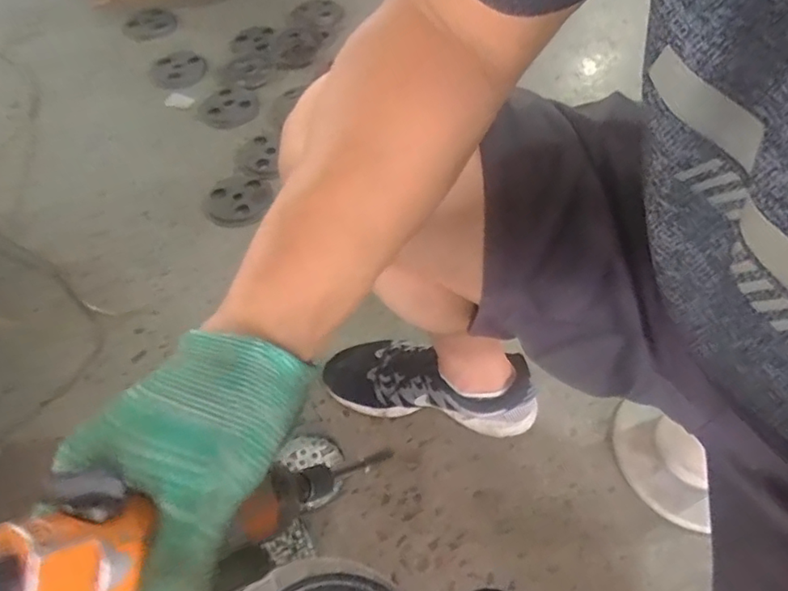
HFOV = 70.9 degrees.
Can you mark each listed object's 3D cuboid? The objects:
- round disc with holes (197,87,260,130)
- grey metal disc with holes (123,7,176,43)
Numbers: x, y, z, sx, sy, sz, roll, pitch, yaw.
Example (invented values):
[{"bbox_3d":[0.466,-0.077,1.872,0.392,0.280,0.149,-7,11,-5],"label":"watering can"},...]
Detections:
[{"bbox_3d":[-0.354,-0.402,1.182,0.136,0.019,0.116,19,57,12],"label":"round disc with holes"},{"bbox_3d":[-0.621,-0.688,1.407,0.130,0.016,0.125,-23,58,-16],"label":"grey metal disc with holes"}]

